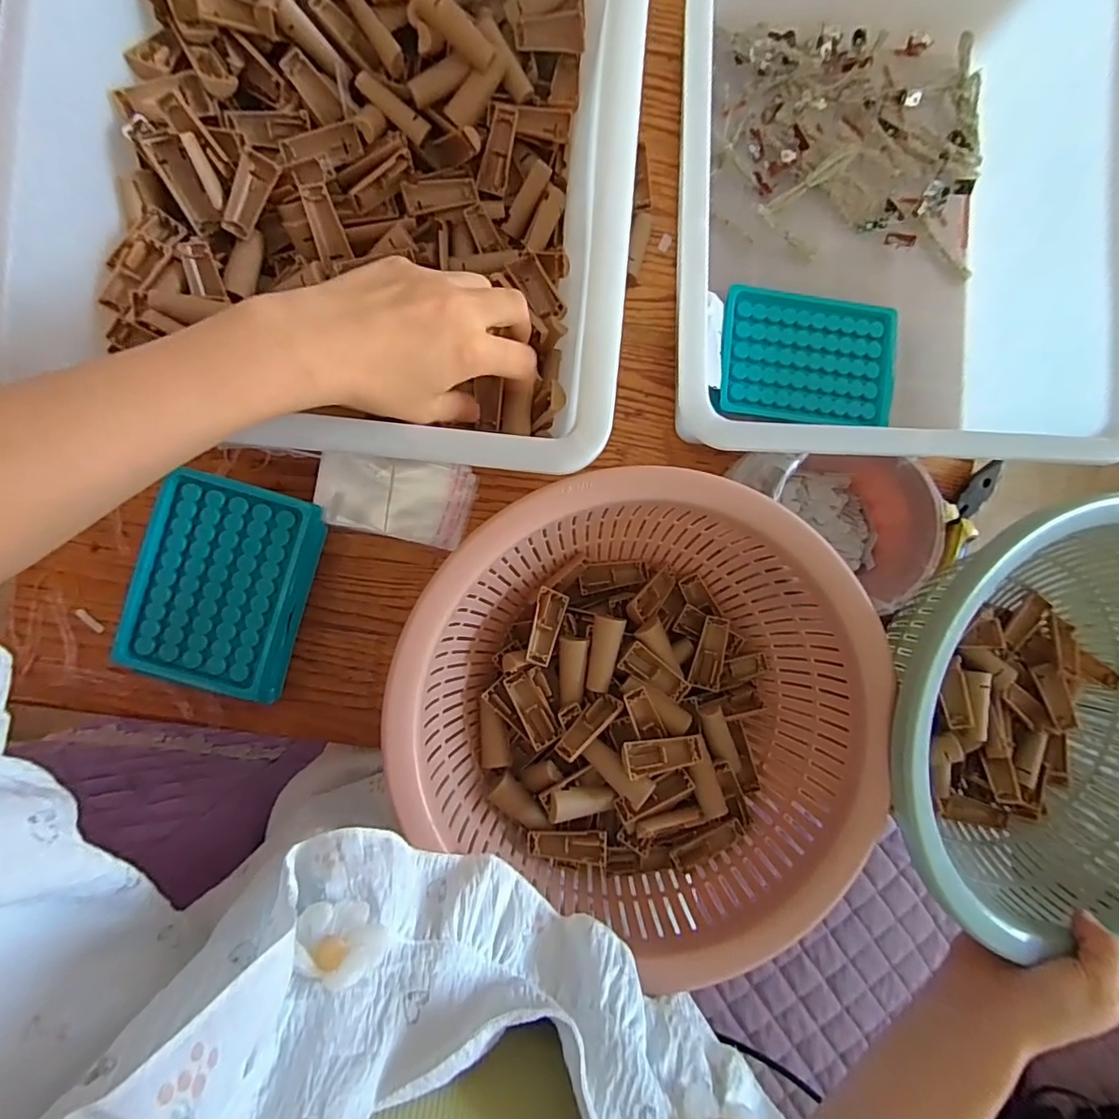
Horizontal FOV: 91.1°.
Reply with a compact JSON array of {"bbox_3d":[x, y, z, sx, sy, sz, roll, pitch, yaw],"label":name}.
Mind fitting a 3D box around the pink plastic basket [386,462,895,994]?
[{"bbox_3d":[0.050,0.085,0.348,0.274,0.094,0.252,0,90,-6],"label":"pink plastic basket"}]

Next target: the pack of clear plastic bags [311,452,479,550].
[{"bbox_3d":[-0.121,-0.048,0.406,0.110,0.010,0.060,12,88,-6],"label":"pack of clear plastic bags"}]

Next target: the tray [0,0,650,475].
[{"bbox_3d":[-0.120,-0.272,0.336,0.319,0.100,0.412,5,89,-6],"label":"tray"}]

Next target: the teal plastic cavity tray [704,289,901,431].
[{"bbox_3d":[0.185,-0.149,0.419,0.136,0.019,0.096,4,89,-6],"label":"teal plastic cavity tray"}]

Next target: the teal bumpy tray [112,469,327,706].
[{"bbox_3d":[-0.227,0.017,0.375,0.098,0.037,0.136,16,88,-6],"label":"teal bumpy tray"}]

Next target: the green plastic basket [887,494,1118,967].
[{"bbox_3d":[0.318,0.099,0.363,0.264,0.109,0.256,8,89,-6],"label":"green plastic basket"}]

